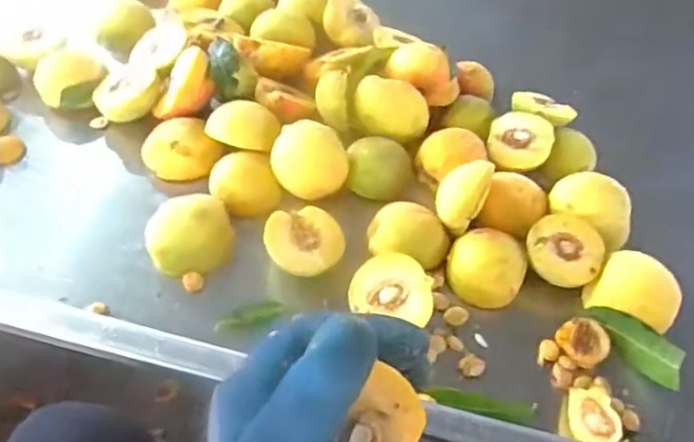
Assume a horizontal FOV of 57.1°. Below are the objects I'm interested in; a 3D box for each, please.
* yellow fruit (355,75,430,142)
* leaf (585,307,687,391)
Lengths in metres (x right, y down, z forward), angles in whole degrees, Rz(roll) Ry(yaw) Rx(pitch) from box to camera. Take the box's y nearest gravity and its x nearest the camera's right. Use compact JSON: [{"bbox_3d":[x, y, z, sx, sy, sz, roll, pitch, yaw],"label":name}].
[{"bbox_3d":[0.038,-0.096,0.538,0.064,0.039,0.046,10,50,6],"label":"yellow fruit"},{"bbox_3d":[0.201,0.085,0.446,0.023,0.028,0.071,-37,63,-25],"label":"leaf"}]

